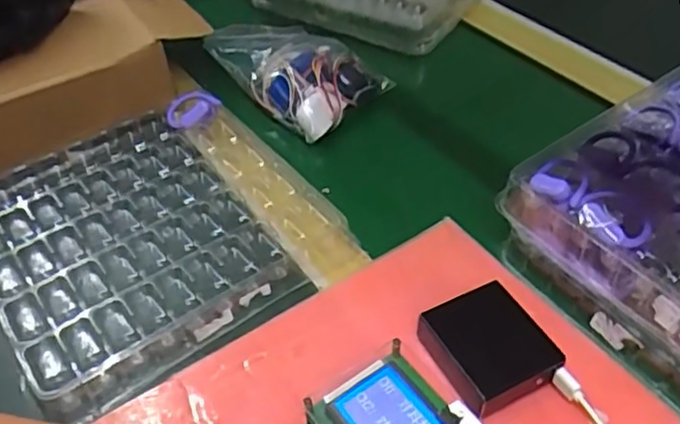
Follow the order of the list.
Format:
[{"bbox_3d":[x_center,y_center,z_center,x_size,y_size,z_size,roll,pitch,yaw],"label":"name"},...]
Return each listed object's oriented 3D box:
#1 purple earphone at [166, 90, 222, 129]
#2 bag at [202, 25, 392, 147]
[{"bbox_3d":[-0.144,-0.099,0.629,0.055,0.033,0.012,-18,-3,17],"label":"purple earphone"},{"bbox_3d":[-0.041,-0.154,0.681,0.166,0.055,0.137,30,56,30],"label":"bag"}]

